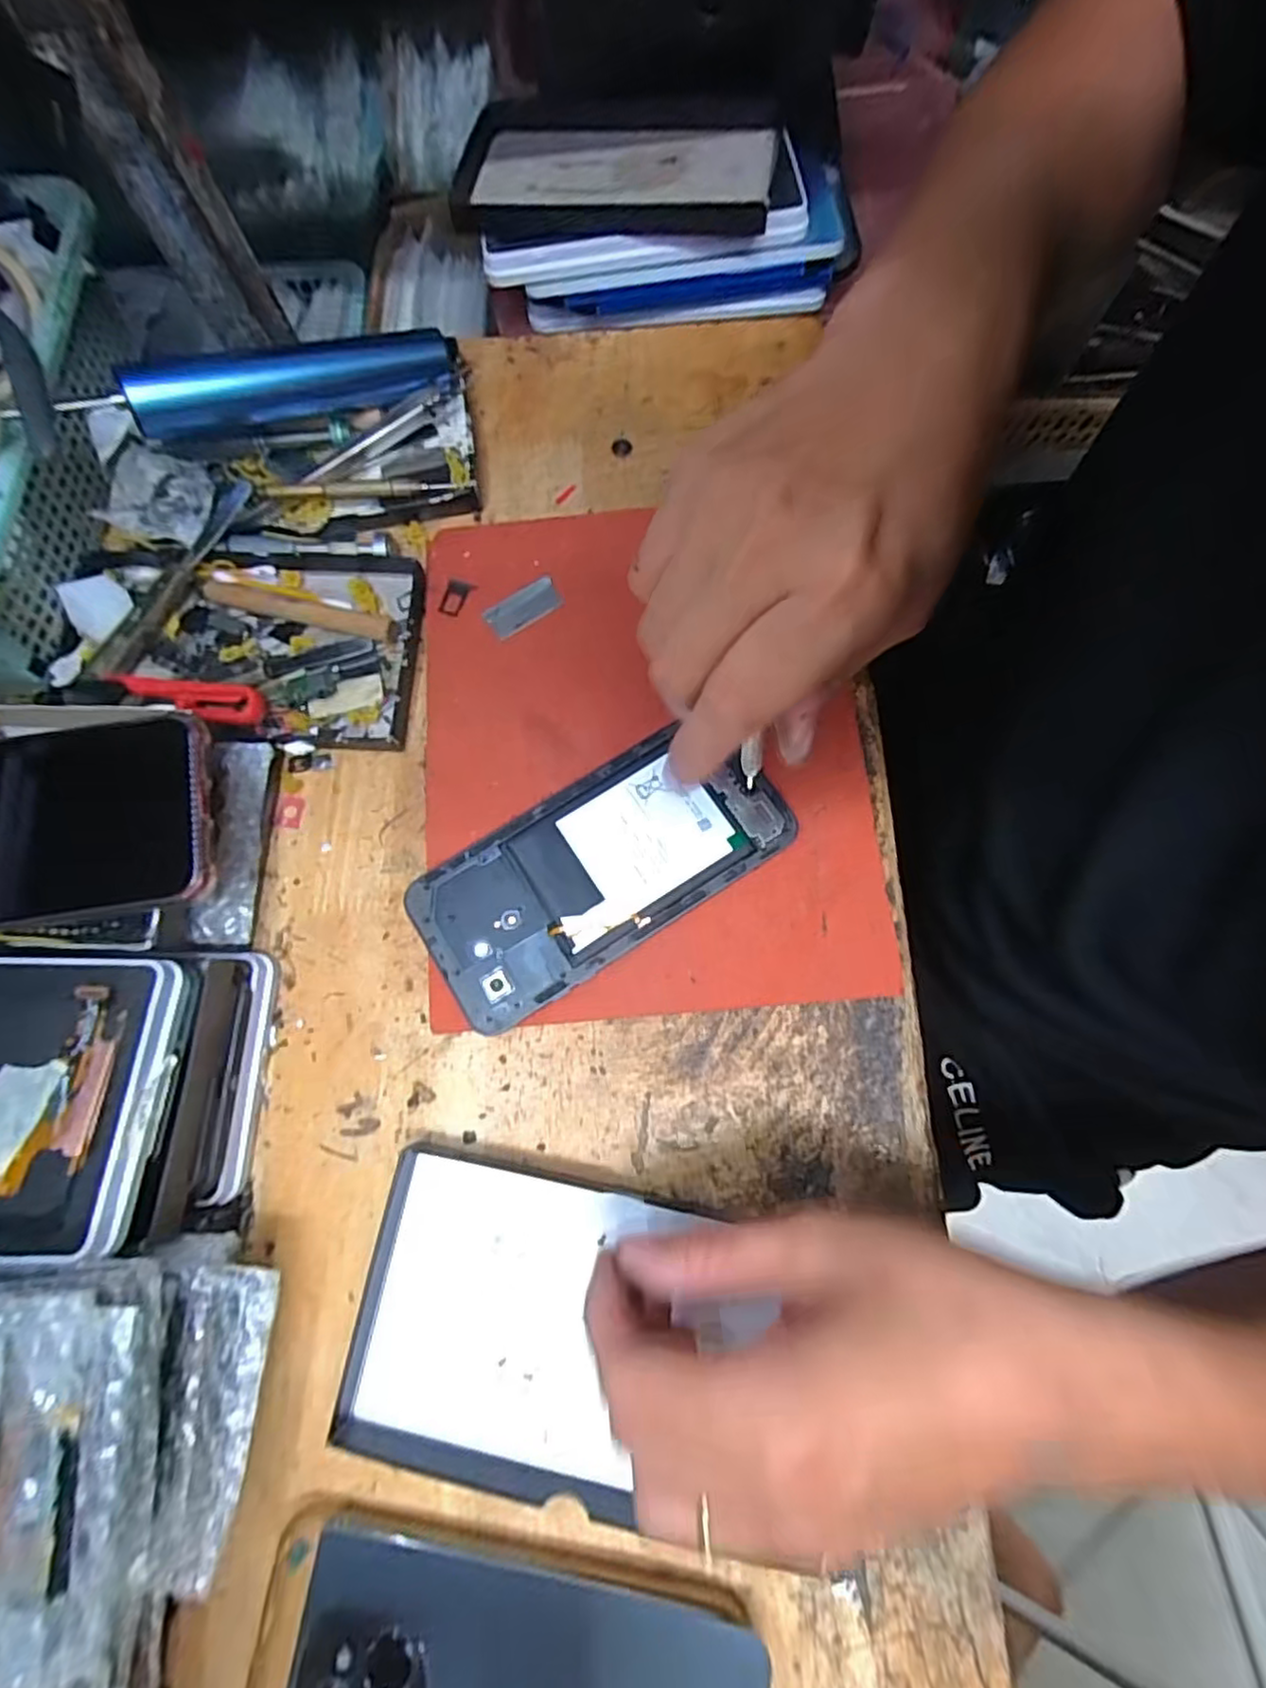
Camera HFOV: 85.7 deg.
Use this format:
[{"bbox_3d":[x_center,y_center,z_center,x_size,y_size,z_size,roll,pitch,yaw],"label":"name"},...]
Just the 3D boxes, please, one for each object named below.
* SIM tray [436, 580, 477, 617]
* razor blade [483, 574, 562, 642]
[{"bbox_3d":[-0.089,-0.124,0.342,0.013,0.004,0.019,21,75,5],"label":"SIM tray"},{"bbox_3d":[-0.055,-0.119,0.339,0.037,0.004,0.019,-30,77,-6],"label":"razor blade"}]

